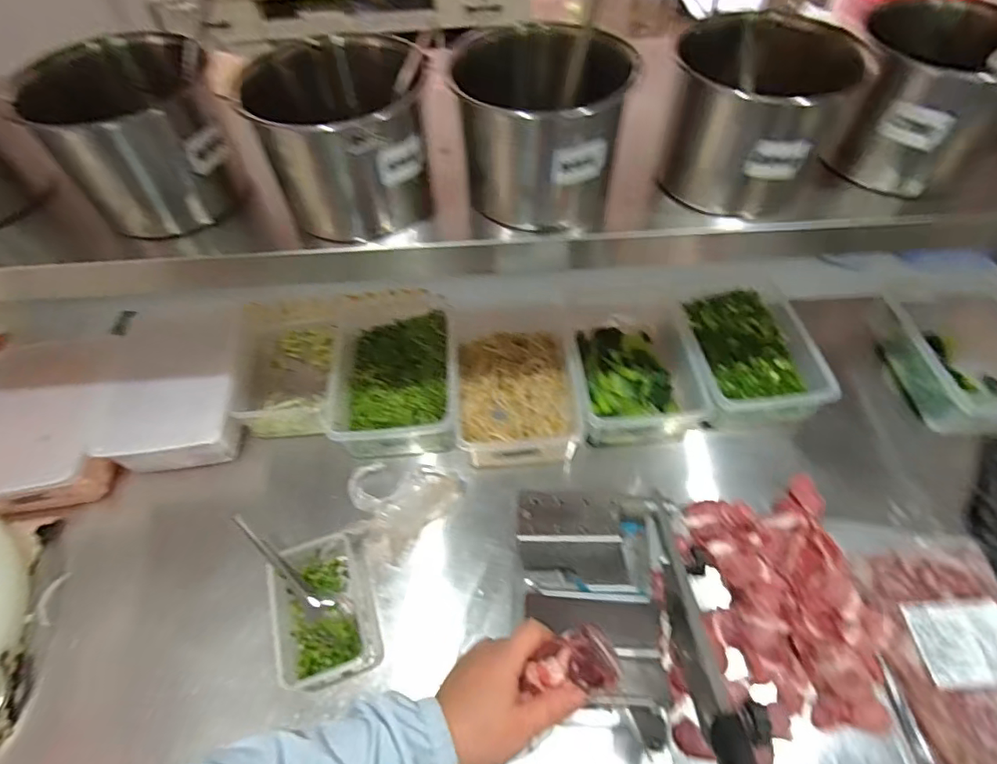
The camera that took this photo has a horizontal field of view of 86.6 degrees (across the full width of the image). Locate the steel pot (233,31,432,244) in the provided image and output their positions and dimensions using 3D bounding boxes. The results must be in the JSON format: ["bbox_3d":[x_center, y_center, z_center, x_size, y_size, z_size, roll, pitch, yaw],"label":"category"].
[{"bbox_3d":[-0.120,-0.205,0.467,0.118,0.149,0.119,-1,54,1],"label":"steel pot"}]

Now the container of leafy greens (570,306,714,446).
[{"bbox_3d":[0.178,-0.022,0.722,0.165,0.094,0.221,-3,54,0],"label":"container of leafy greens"}]

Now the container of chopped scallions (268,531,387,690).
[{"bbox_3d":[-0.182,0.234,0.552,0.095,0.050,0.141,-19,55,-12],"label":"container of chopped scallions"}]

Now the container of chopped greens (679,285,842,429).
[{"bbox_3d":[0.331,-0.052,0.716,0.164,0.062,0.214,-3,54,0],"label":"container of chopped greens"}]

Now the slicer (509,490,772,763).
[{"bbox_3d":[0.100,0.220,0.440,0.182,0.175,0.305,3,54,4],"label":"slicer"}]

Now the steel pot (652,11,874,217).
[{"bbox_3d":[0.229,-0.228,0.484,0.133,0.138,0.135,33,61,23],"label":"steel pot"}]

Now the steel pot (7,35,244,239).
[{"bbox_3d":[-0.312,-0.217,0.471,0.132,0.132,0.137,-26,57,-17],"label":"steel pot"}]

